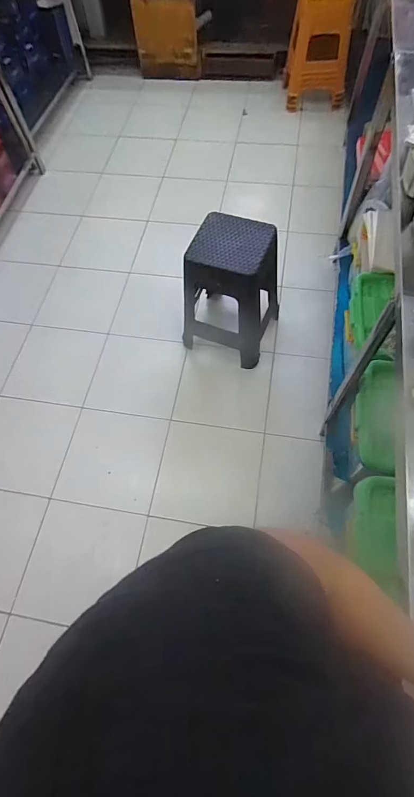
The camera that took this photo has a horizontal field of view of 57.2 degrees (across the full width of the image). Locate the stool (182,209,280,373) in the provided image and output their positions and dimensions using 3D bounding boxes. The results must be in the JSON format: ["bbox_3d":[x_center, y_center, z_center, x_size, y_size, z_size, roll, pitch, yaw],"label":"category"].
[{"bbox_3d":[0.101,-0.437,1.547,0.334,0.469,0.323,18,66,12],"label":"stool"}]

